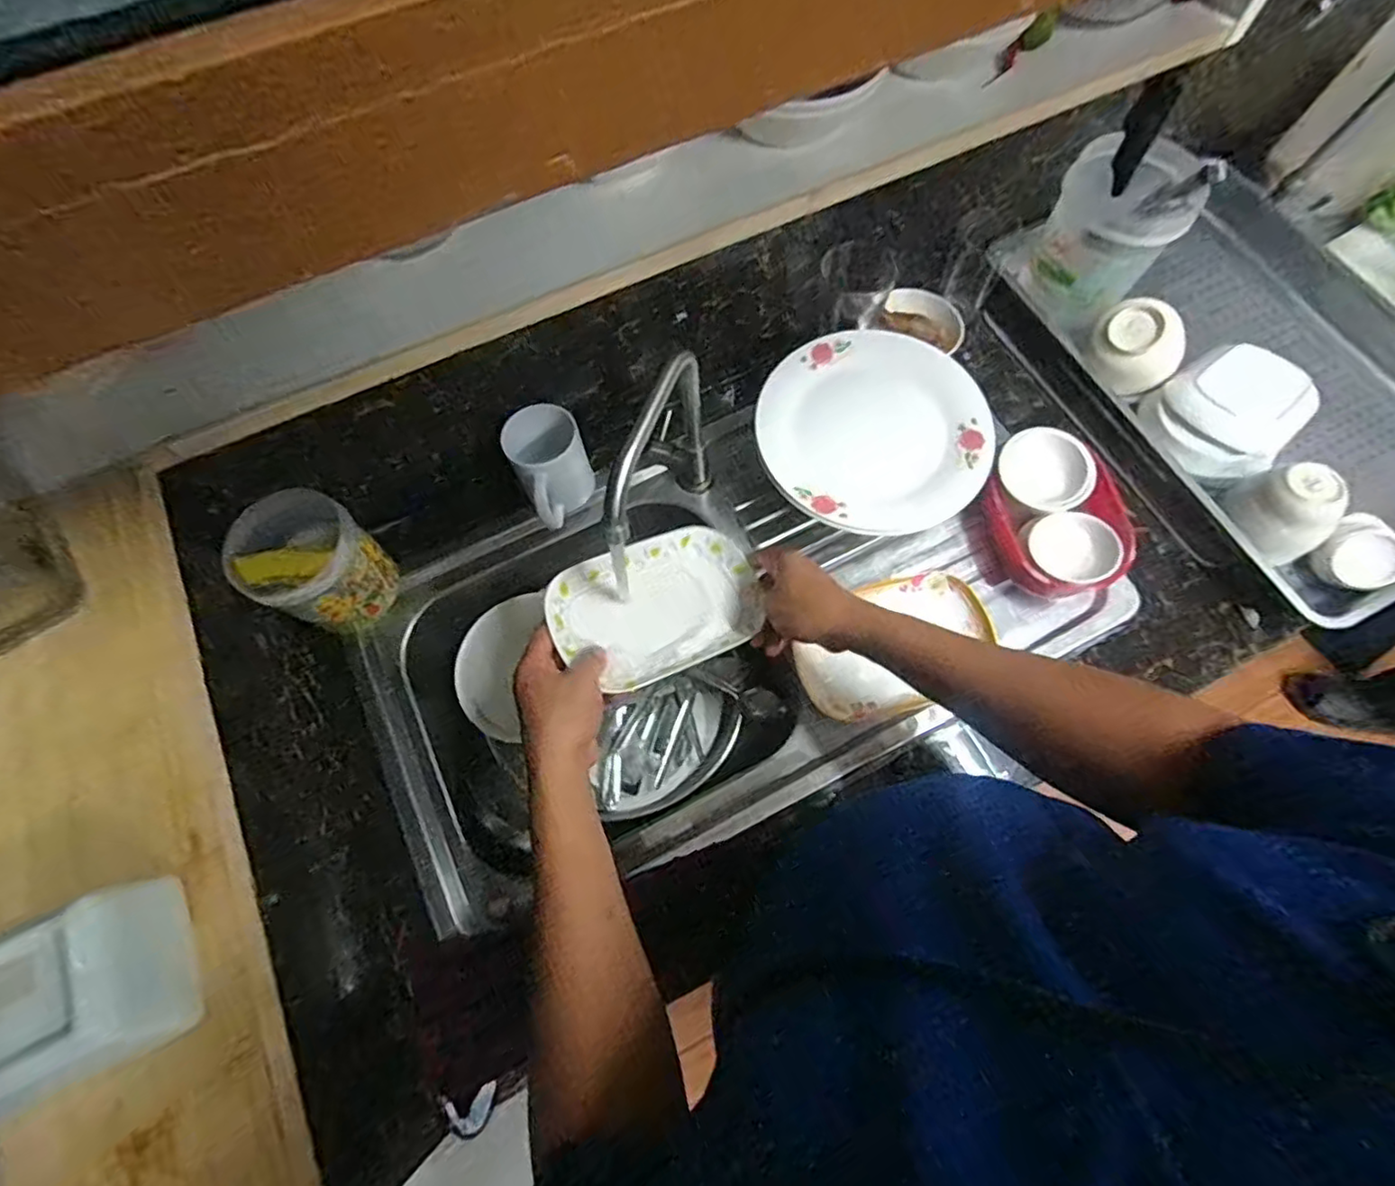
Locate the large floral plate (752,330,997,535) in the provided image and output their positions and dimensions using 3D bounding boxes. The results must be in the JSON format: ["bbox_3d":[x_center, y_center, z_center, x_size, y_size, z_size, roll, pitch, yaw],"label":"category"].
[{"bbox_3d":[0.183,-0.173,0.667,0.234,0.022,0.238,0,69,1],"label":"large floral plate"}]

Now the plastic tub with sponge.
[{"bbox_3d":[-0.383,-0.028,0.641,0.106,0.113,0.109,30,72,11],"label":"plastic tub with sponge"}]

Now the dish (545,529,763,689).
[{"bbox_3d":[-0.039,0.013,0.620,0.202,0.030,0.137,-21,71,-24],"label":"dish"}]

